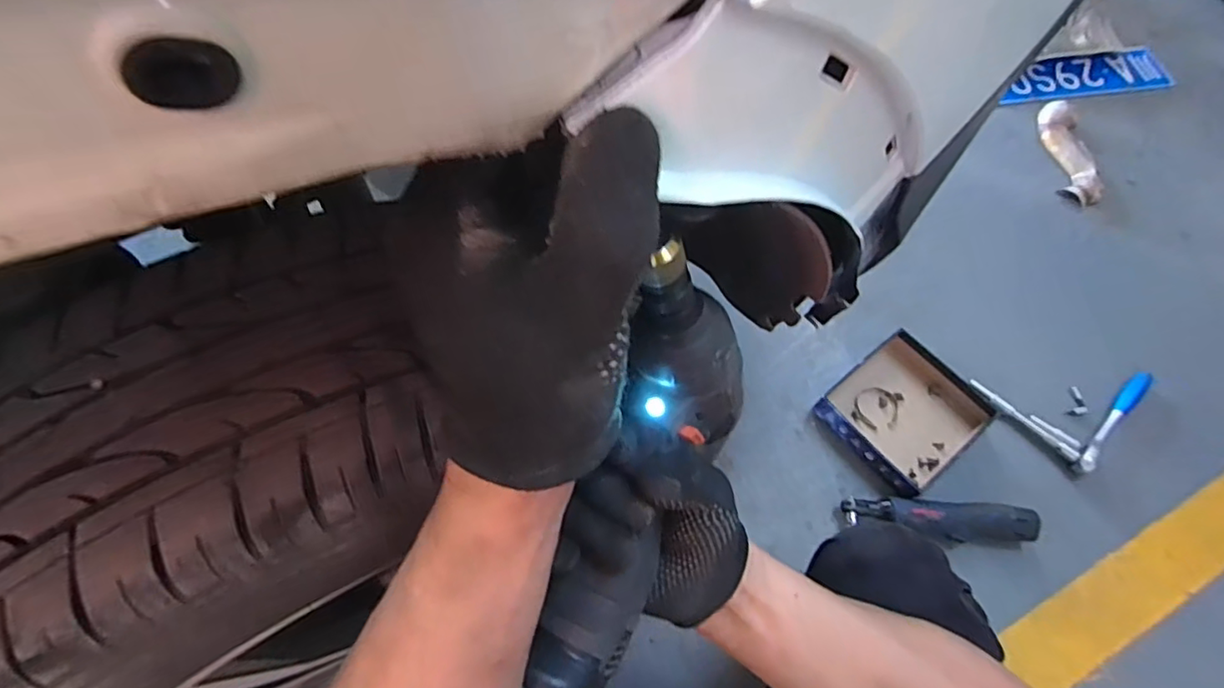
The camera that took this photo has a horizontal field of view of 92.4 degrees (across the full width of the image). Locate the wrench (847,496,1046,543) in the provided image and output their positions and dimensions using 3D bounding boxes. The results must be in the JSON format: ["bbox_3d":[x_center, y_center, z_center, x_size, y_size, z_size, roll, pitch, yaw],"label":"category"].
[{"bbox_3d":[0.506,0.271,0.904,0.284,0.051,0.061,1,63,1],"label":"wrench"}]

